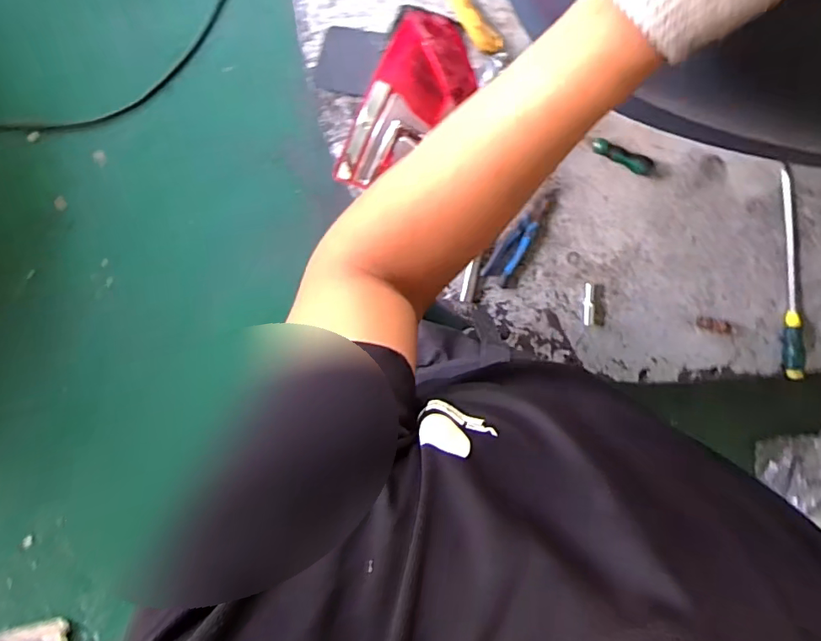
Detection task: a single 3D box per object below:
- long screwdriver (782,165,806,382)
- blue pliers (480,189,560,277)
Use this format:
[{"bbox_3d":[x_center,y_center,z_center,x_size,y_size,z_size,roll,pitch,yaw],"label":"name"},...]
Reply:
[{"bbox_3d":[0.734,-0.085,0.985,0.041,0.027,0.401,-7,99,0],"label":"long screwdriver"},{"bbox_3d":[0.204,-0.162,0.963,0.050,0.019,0.194,31,97,-6],"label":"blue pliers"}]

